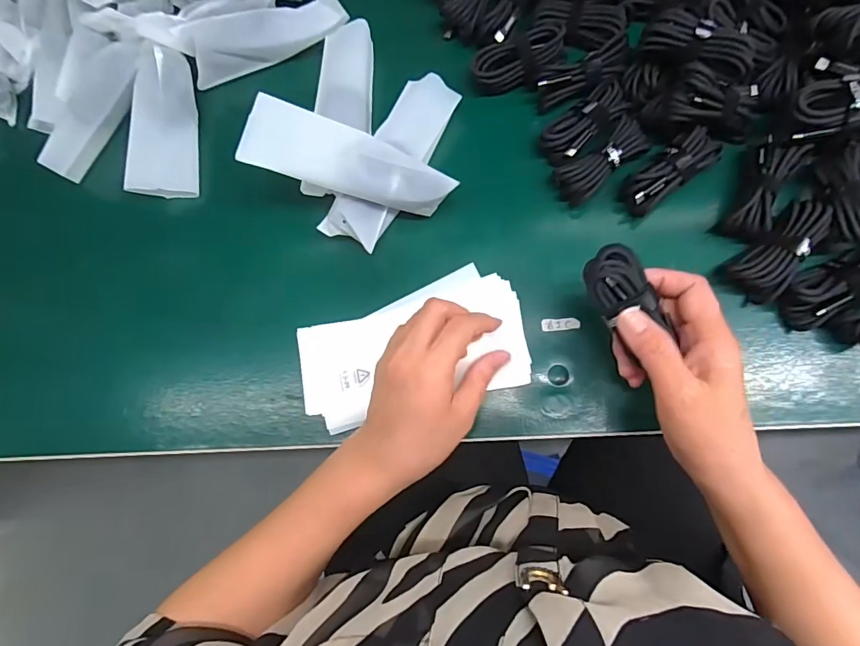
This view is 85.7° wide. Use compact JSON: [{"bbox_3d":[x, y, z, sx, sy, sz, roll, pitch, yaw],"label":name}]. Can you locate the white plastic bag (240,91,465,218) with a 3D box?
[{"bbox_3d":[-0.059,-0.121,0.351,0.150,0.023,0.048,16,88,-13],"label":"white plastic bag"}]

